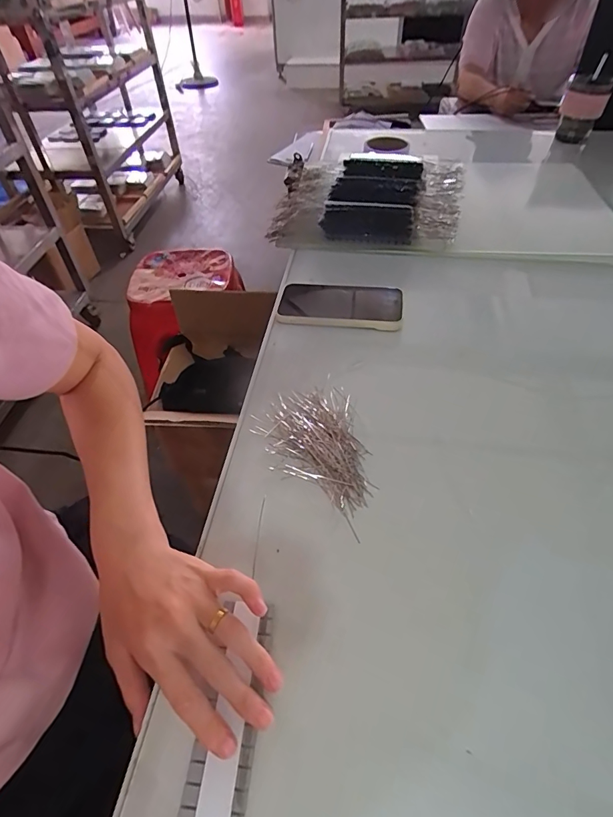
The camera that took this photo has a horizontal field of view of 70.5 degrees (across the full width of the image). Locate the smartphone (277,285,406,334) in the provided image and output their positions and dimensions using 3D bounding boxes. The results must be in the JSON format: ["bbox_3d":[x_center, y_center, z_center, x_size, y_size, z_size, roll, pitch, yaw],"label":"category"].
[{"bbox_3d":[0.043,-0.133,0.564,0.156,0.017,0.074,5,48,6],"label":"smartphone"}]

